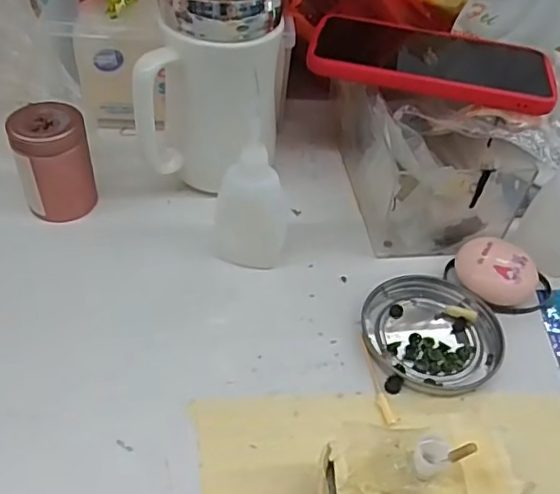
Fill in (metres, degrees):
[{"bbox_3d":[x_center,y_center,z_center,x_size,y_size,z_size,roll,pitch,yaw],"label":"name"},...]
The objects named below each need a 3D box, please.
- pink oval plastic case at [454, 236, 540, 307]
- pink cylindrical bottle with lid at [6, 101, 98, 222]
[{"bbox_3d":[0.133,0.016,0.372,0.040,0.022,0.049,-31,55,-31],"label":"pink oval plastic case"},{"bbox_3d":[-0.144,-0.053,0.385,0.043,0.068,0.035,-7,46,-12],"label":"pink cylindrical bottle with lid"}]

